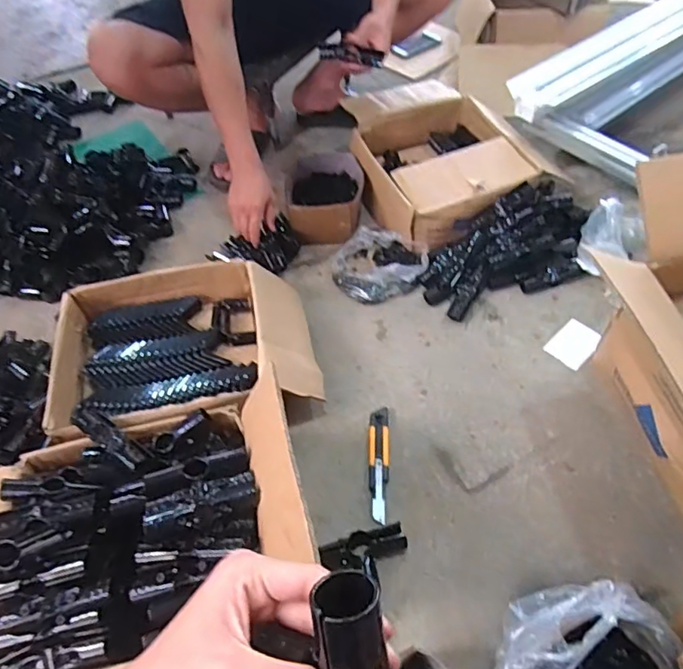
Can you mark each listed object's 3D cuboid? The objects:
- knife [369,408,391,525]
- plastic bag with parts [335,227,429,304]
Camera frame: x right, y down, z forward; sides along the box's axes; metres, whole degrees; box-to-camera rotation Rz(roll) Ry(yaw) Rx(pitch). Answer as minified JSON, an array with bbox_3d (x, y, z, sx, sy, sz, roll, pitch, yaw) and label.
[{"bbox_3d":[0.060,0.205,0.849,0.033,0.011,0.187,-1,54,5],"label":"knife"},{"bbox_3d":[0.072,-0.138,1.085,0.186,0.053,0.155,13,56,14],"label":"plastic bag with parts"}]

